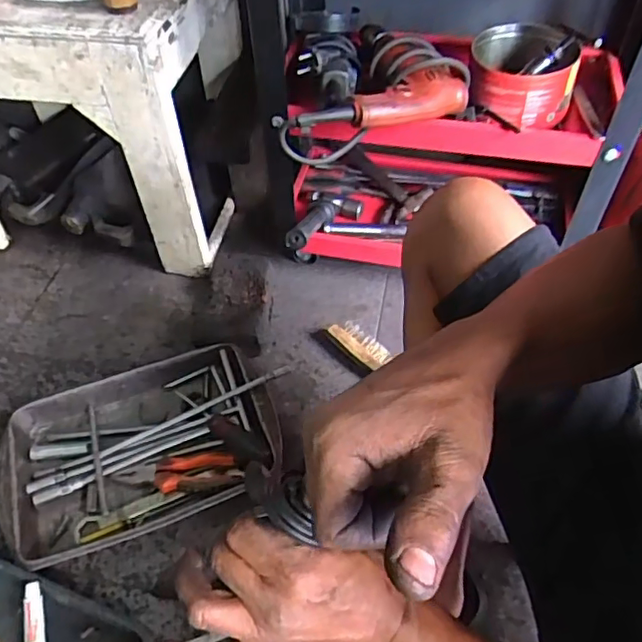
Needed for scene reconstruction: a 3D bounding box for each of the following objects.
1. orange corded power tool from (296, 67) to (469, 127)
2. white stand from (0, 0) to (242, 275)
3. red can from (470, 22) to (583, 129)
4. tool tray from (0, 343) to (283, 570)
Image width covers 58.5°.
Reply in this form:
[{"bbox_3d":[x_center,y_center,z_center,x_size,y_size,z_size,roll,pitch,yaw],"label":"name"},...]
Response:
[{"bbox_3d":[0.083,-0.263,0.705,0.238,0.044,0.050,-26,55,-18],"label":"orange corded power tool"},{"bbox_3d":[-0.413,-0.369,0.971,0.496,0.405,0.340,6,51,7],"label":"white stand"},{"bbox_3d":[0.278,-0.341,0.795,0.135,0.081,0.141,7,51,8],"label":"red can"},{"bbox_3d":[-0.246,0.174,0.790,0.367,0.063,0.245,-17,52,-12],"label":"tool tray"}]

